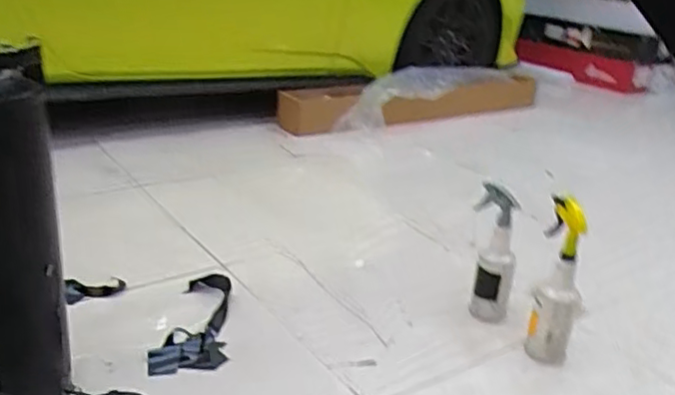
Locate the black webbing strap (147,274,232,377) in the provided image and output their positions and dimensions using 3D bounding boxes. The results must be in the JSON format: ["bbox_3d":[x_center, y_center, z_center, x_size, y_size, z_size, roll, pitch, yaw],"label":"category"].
[{"bbox_3d":[-0.307,0.271,1.396,0.150,0.046,0.341,4,21,-5],"label":"black webbing strap"}]

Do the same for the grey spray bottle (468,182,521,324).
[{"bbox_3d":[0.359,0.127,1.473,0.114,0.299,0.094,14,24,20],"label":"grey spray bottle"}]

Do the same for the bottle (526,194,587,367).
[{"bbox_3d":[0.470,0.173,1.345,0.097,0.323,0.135,14,24,20],"label":"bottle"}]

